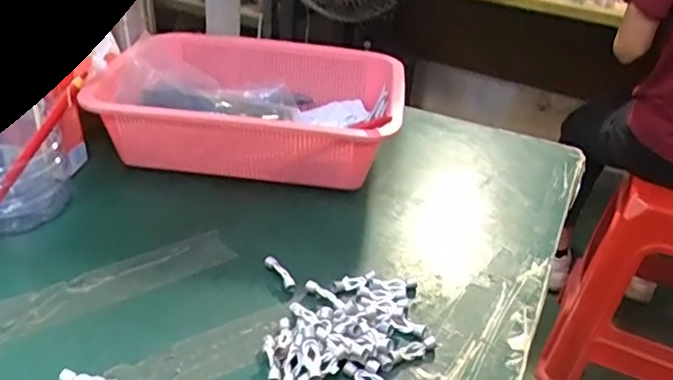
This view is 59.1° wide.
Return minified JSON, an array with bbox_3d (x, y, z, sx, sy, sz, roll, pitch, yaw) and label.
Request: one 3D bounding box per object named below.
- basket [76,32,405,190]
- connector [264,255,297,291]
[{"bbox_3d":[-0.081,-0.085,0.627,0.291,0.092,0.218,9,32,5],"label":"basket"},{"bbox_3d":[-0.044,0.066,0.472,0.010,0.010,0.040,-17,38,-32],"label":"connector"}]

